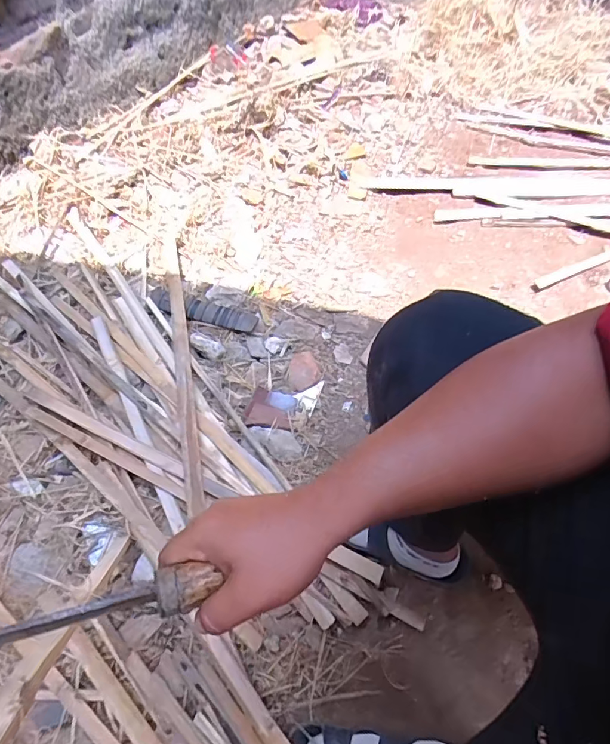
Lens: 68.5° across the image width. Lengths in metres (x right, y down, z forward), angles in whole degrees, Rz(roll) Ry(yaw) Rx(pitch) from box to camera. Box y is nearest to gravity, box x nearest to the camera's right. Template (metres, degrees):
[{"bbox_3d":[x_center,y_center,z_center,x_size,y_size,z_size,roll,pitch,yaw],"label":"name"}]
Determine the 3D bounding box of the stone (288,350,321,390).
[{"bbox_3d":[-0.002,-0.003,0.857,0.059,0.021,0.079,-8,58,-1],"label":"stone"}]

